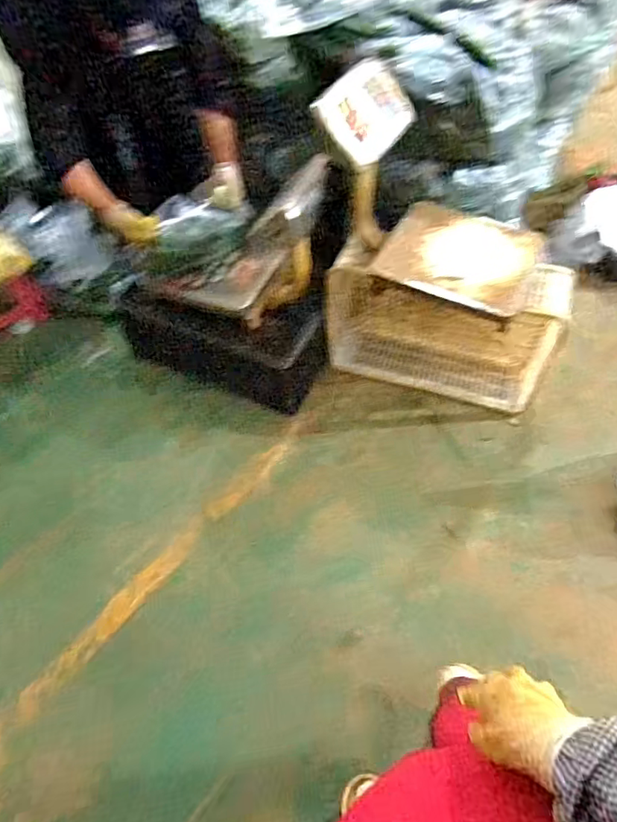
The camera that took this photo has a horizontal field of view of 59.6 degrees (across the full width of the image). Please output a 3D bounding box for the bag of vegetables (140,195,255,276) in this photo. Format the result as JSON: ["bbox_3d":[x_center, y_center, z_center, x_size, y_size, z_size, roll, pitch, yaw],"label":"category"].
[{"bbox_3d":[-0.324,-0.503,1.534,0.339,0.126,0.157,-10,56,-4],"label":"bag of vegetables"}]

